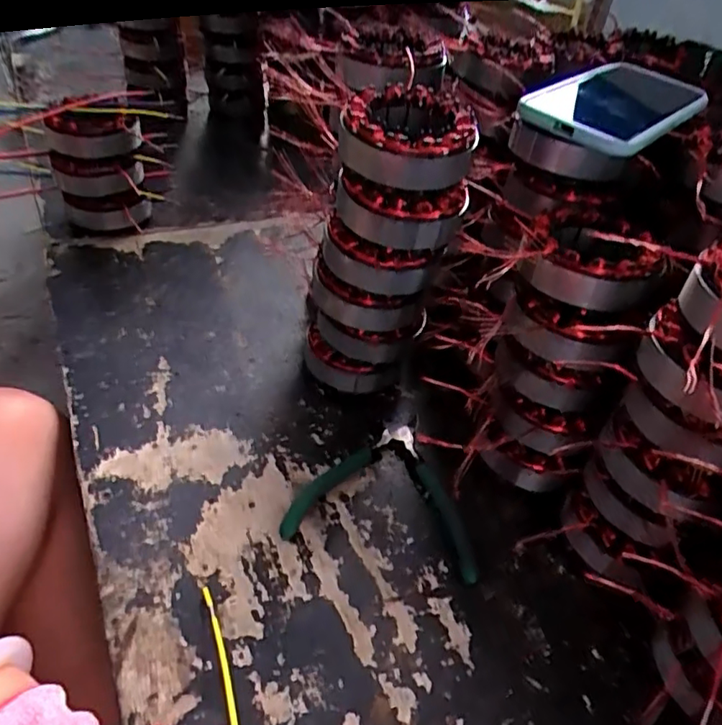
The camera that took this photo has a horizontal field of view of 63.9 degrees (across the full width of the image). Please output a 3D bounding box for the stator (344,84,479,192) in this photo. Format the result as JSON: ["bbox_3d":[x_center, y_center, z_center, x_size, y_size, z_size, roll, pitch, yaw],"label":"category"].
[{"bbox_3d":[0.031,-0.149,0.382,0.082,0.037,0.089,7,43,0],"label":"stator"}]

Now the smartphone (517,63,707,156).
[{"bbox_3d":[0.191,-0.190,0.418,0.082,0.012,0.183,33,49,26],"label":"smartphone"}]

